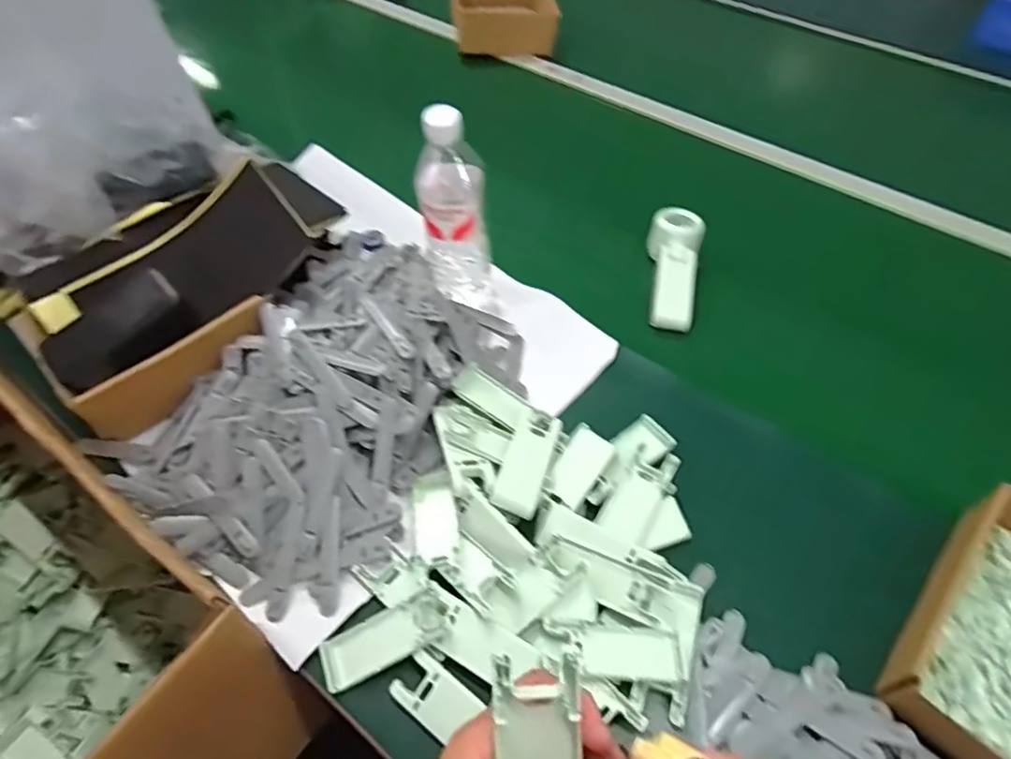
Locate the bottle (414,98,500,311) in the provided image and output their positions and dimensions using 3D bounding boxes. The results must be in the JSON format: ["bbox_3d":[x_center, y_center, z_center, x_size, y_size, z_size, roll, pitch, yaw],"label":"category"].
[{"bbox_3d":[-0.047,-0.163,0.621,0.075,0.225,0.057,-4,53,-4],"label":"bottle"}]

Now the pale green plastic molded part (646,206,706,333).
[{"bbox_3d":[0.193,-0.132,0.711,0.063,0.043,0.154,12,53,8],"label":"pale green plastic molded part"}]

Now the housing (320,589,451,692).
[{"bbox_3d":[-0.093,0.200,0.471,0.102,0.011,0.038,-27,56,-2],"label":"housing"}]

